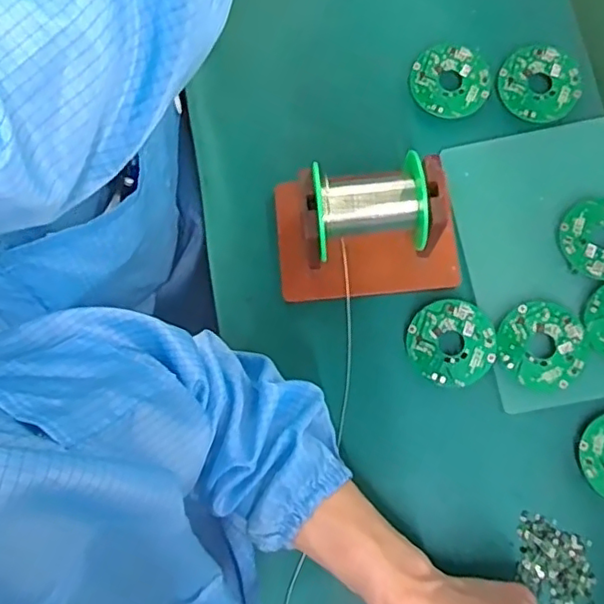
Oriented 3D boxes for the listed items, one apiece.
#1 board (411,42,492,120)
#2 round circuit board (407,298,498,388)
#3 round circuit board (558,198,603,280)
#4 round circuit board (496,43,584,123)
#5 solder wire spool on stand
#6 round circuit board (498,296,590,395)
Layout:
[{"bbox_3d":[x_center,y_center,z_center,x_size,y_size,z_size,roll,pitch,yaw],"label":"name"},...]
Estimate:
[{"bbox_3d":[0.125,-0.186,0.511,0.066,0.009,0.063,0,78,2],"label":"board"},{"bbox_3d":[0.113,0.031,0.462,0.064,0.004,0.064,-1,82,8],"label":"round circuit board"},{"bbox_3d":[0.233,-0.049,0.469,0.064,0.008,0.064,-1,73,3],"label":"round circuit board"},{"bbox_3d":[0.196,-0.182,0.501,0.061,0.009,0.065,-39,80,-6],"label":"round circuit board"},{"bbox_3d":[0.050,-0.057,0.448,0.140,0.088,0.090,-4,78,1],"label":"solder wire spool on stand"},{"bbox_3d":[0.179,0.032,0.454,0.062,0.004,0.063,-1,80,8],"label":"round circuit board"}]

